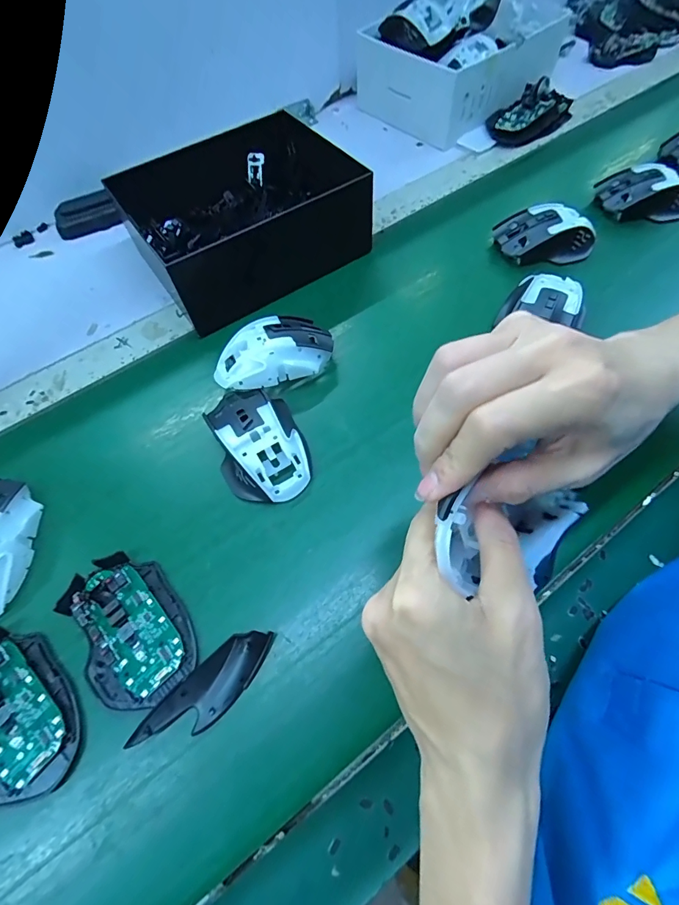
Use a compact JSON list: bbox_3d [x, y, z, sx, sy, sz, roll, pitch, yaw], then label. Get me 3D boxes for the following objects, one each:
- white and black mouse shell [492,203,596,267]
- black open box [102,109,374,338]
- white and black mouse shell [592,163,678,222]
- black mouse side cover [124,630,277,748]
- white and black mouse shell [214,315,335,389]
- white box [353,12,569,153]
[{"bbox_3d":[0.232,-0.244,0.457,0.109,0.046,0.062,-2,62,1],"label":"white and black mouse shell"},{"bbox_3d":[-0.108,-0.267,0.456,0.226,0.090,0.195,-32,65,-14],"label":"black open box"},{"bbox_3d":[0.361,-0.307,0.480,0.109,0.039,0.060,1,65,1],"label":"white and black mouse shell"},{"bbox_3d":[-0.086,0.157,0.270,0.098,0.015,0.033,-41,68,-18],"label":"black mouse side cover"},{"bbox_3d":[-0.062,-0.092,0.387,0.111,0.046,0.067,-23,63,-10],"label":"white and black mouse shell"},{"bbox_3d":[0.158,-0.558,0.593,0.200,0.091,0.195,-35,70,-14],"label":"white box"}]

